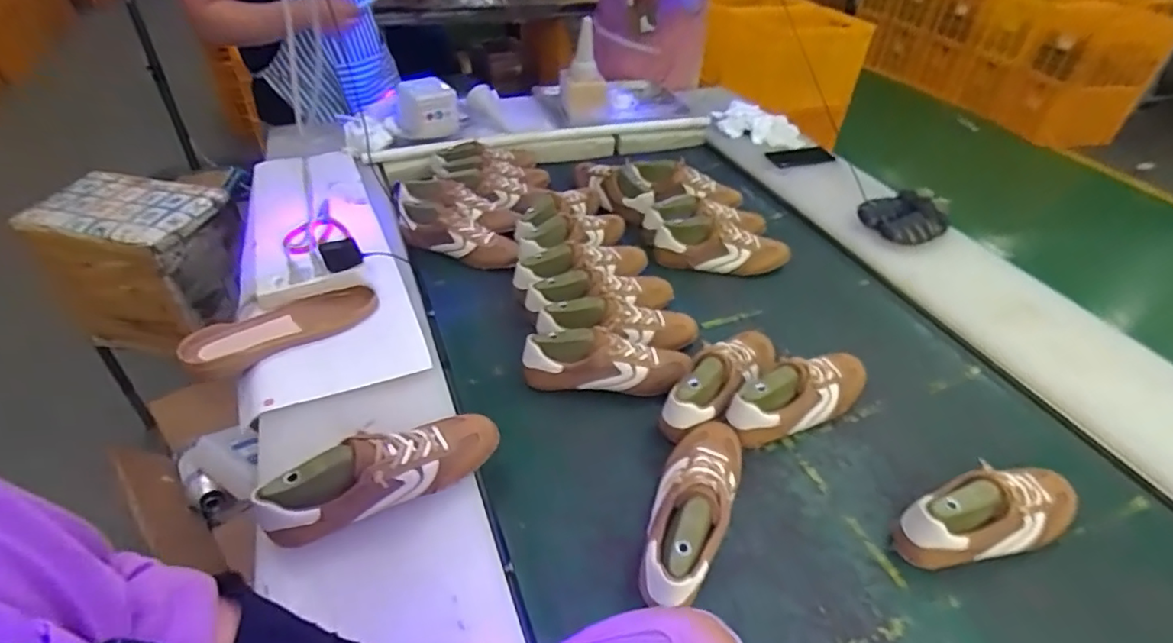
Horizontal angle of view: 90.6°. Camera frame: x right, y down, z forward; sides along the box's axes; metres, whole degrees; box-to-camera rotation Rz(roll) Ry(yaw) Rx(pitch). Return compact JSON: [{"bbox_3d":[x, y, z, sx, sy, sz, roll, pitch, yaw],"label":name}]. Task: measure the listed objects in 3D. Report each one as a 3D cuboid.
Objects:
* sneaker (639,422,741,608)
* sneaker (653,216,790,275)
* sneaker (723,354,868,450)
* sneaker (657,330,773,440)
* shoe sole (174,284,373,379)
[{"bbox_3d":[0.126,0.220,0.691,0.090,0.088,0.270,18,39,15],"label":"sneaker"},{"bbox_3d":[0.268,-0.146,1.137,0.267,0.091,0.088,1,38,-8],"label":"sneaker"},{"bbox_3d":[0.315,0.106,0.854,0.260,0.095,0.082,-17,46,-26],"label":"sneaker"},{"bbox_3d":[0.208,0.084,0.865,0.079,0.090,0.258,32,46,26],"label":"sneaker"},{"bbox_3d":[-0.455,0.003,0.871,0.268,0.037,0.101,-24,47,-34],"label":"shoe sole"}]

